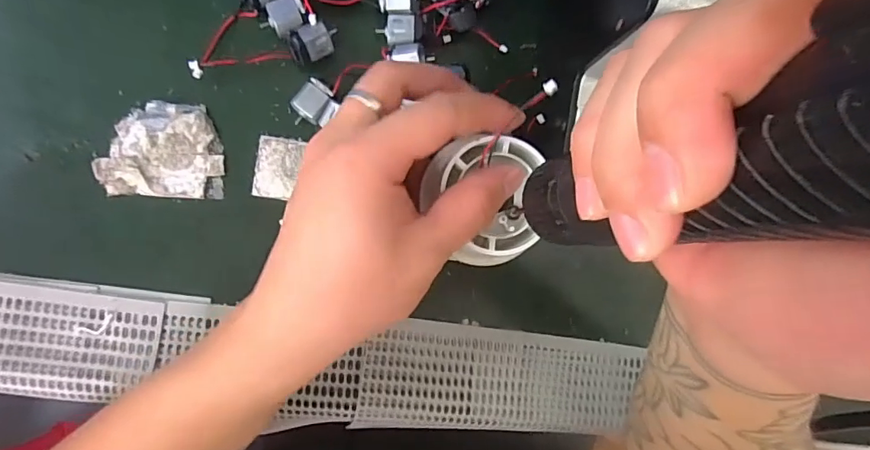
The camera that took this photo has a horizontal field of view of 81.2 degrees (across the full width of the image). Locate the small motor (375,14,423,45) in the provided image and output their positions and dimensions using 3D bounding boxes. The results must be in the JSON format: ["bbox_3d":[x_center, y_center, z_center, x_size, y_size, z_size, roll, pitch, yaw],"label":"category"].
[{"bbox_3d":[-0.021,-0.115,0.302,0.026,0.012,0.017,2,88,-9],"label":"small motor"}]

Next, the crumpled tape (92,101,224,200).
[{"bbox_3d":[-0.155,-0.042,0.288,0.064,0.005,0.053,2,88,-9],"label":"crumpled tape"}]

